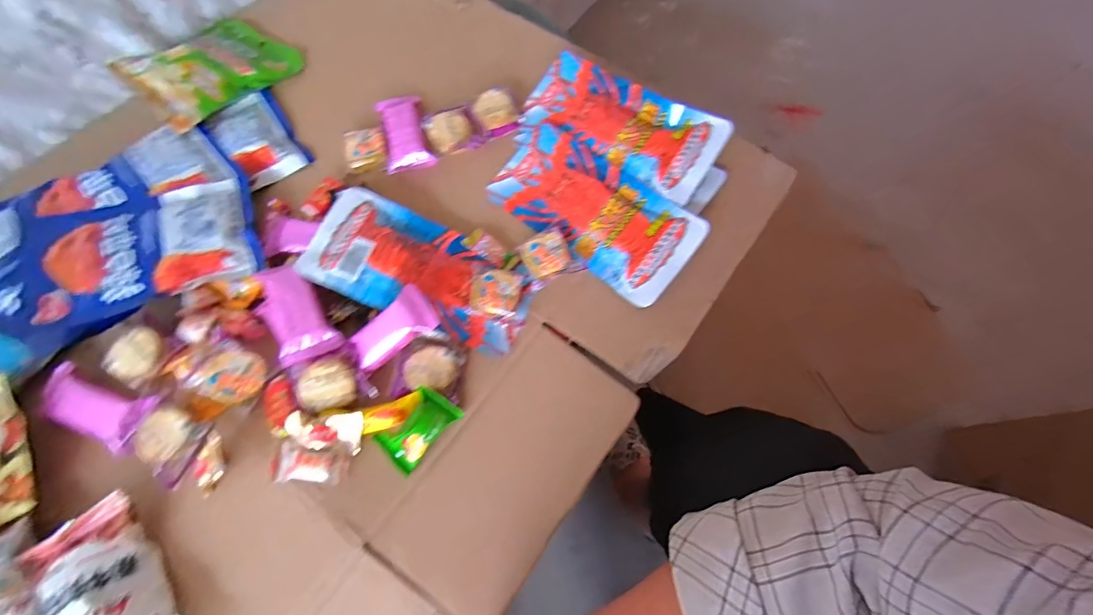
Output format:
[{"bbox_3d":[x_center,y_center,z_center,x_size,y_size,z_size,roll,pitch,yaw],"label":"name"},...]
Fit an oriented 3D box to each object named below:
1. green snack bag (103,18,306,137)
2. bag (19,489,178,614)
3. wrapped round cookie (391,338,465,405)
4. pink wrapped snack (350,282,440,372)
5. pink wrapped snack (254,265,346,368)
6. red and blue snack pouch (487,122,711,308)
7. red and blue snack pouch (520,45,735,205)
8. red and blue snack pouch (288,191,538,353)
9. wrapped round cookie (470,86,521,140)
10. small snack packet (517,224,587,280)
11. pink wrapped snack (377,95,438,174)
[{"bbox_3d":[-0.365,-0.264,0.502,0.123,0.038,0.144,37,76,15],"label":"green snack bag"},{"bbox_3d":[-0.300,0.210,0.318,0.073,0.031,0.136,-34,72,-9],"label":"bag"},{"bbox_3d":[-0.098,0.049,0.386,0.052,0.018,0.054,4,70,4],"label":"wrapped round cookie"},{"bbox_3d":[-0.128,0.019,0.384,0.075,0.012,0.040,-38,72,7],"label":"pink wrapped snack"},{"bbox_3d":[-0.212,0.004,0.391,0.045,0.019,0.089,-32,72,-9],"label":"pink wrapped snack"},{"bbox_3d":[0.045,-0.093,0.445,0.198,0.025,0.095,38,76,15],"label":"red and blue snack pouch"},{"bbox_3d":[0.075,-0.186,0.459,0.196,0.025,0.087,35,75,14],"label":"red and blue snack pouch"},{"bbox_3d":[-0.113,-0.035,0.413,0.198,0.037,0.094,22,72,10],"label":"red and blue snack pouch"},{"bbox_3d":[-0.052,-0.201,0.479,0.043,0.021,0.045,-20,70,-5],"label":"wrapped round cookie"},{"bbox_3d":[0.005,-0.049,0.425,0.051,0.021,0.046,-28,71,-8],"label":"small snack packet"},{"bbox_3d":[-0.144,-0.178,0.475,0.045,0.016,0.085,-17,70,-4],"label":"pink wrapped snack"}]

